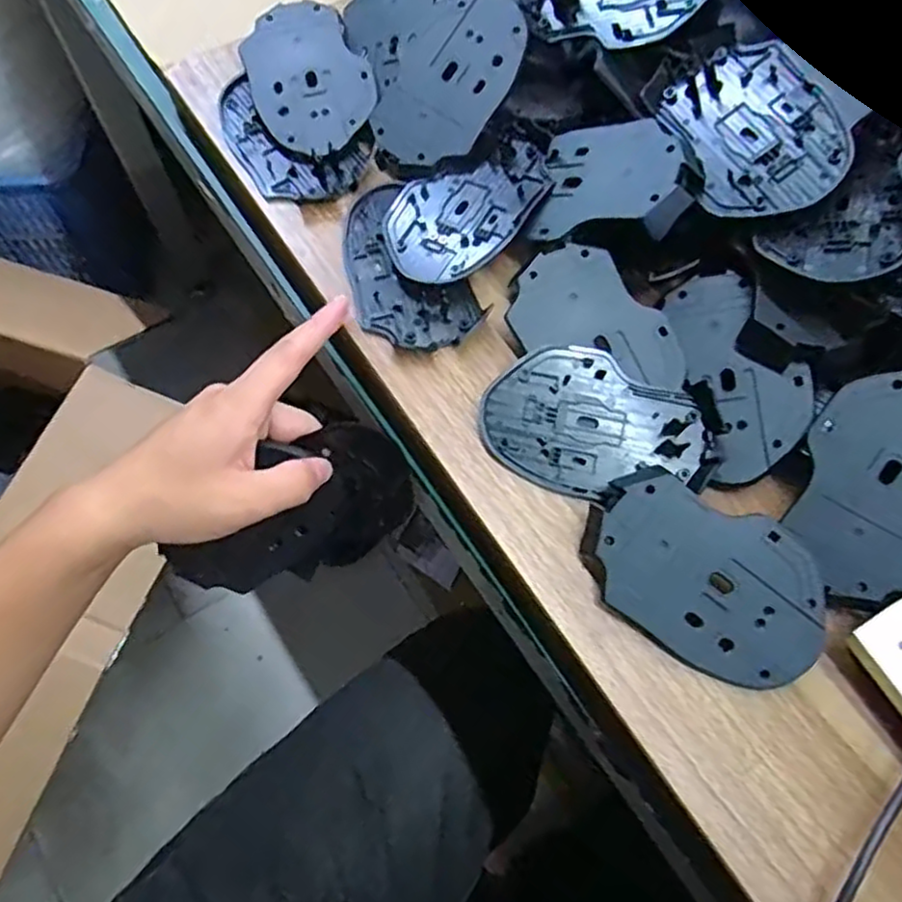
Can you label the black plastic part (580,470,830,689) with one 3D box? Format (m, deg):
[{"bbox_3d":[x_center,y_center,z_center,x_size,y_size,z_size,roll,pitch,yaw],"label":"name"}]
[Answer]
[{"bbox_3d":[0.117,0.060,0.321,0.112,0.009,0.073,25,85,3],"label":"black plastic part"}]

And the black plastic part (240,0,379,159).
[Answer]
[{"bbox_3d":[-0.086,-0.226,0.422,0.070,0.005,0.103,-30,80,-4],"label":"black plastic part"}]

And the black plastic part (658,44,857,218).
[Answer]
[{"bbox_3d":[0.154,-0.163,0.356,0.066,0.006,0.100,-25,65,19],"label":"black plastic part"}]

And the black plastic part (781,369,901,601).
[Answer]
[{"bbox_3d":[0.200,0.014,0.316,0.070,0.006,0.105,19,89,21],"label":"black plastic part"}]

